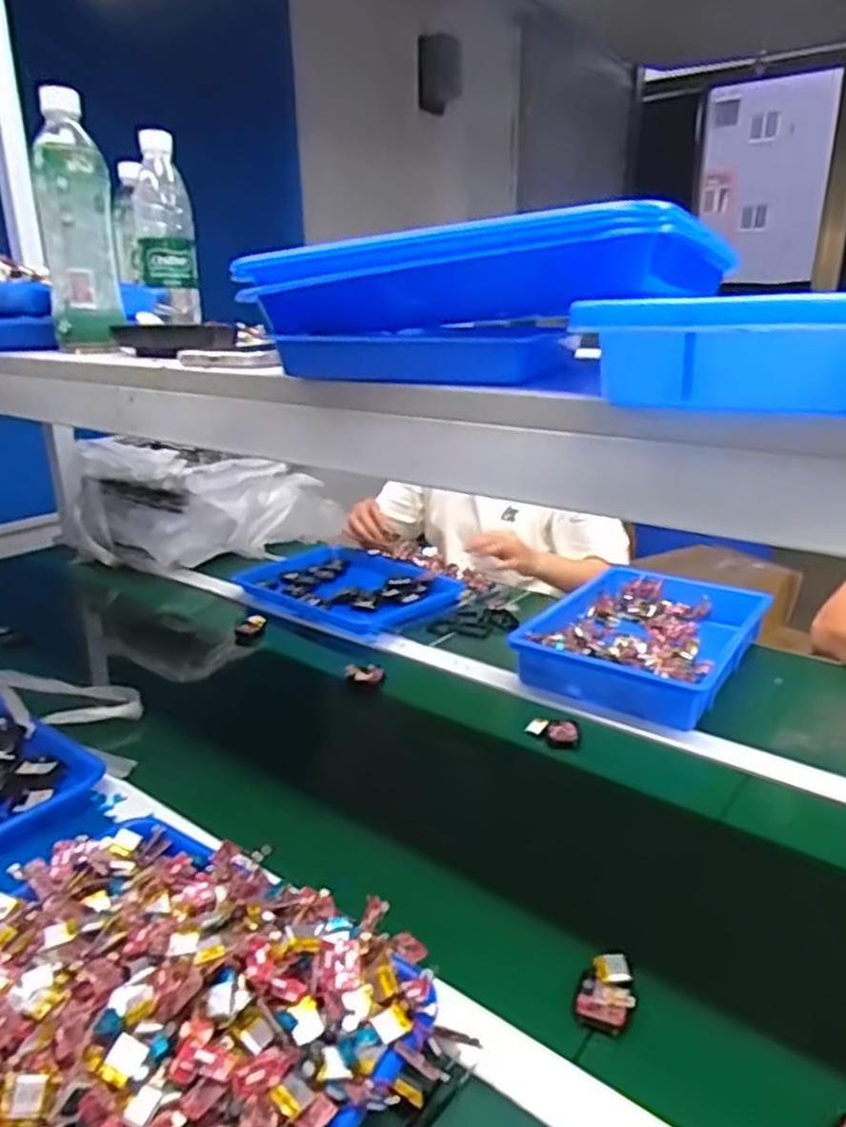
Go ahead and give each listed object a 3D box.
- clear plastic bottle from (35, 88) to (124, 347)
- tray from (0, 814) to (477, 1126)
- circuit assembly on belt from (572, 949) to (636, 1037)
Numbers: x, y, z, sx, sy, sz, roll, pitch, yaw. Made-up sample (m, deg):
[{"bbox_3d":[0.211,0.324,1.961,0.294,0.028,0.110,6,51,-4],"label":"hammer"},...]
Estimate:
[{"bbox_3d":[-0.318,-0.311,0.686,0.062,0.222,0.072,-8,21,-19],"label":"clear plastic bottle"},{"bbox_3d":[-0.182,0.275,0.480,0.348,0.058,0.259,11,23,31],"label":"tray"},{"bbox_3d":[0.128,0.296,0.523,0.037,0.017,0.055,10,22,28],"label":"circuit assembly on belt"}]

